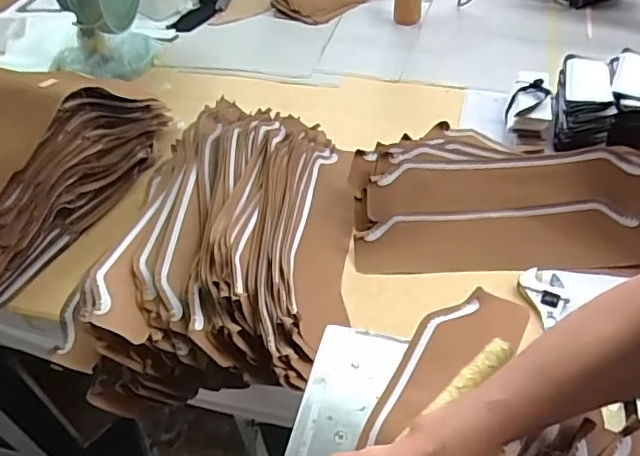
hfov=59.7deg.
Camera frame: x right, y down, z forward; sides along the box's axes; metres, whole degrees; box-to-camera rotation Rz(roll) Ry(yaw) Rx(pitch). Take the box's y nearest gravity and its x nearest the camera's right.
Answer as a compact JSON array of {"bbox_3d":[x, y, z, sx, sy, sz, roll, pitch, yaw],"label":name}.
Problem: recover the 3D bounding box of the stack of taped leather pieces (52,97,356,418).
[{"bbox_3d":[-0.135,-0.007,0.808,0.359,0.118,0.523,-2,45,3],"label":"stack of taped leather pieces"}]

